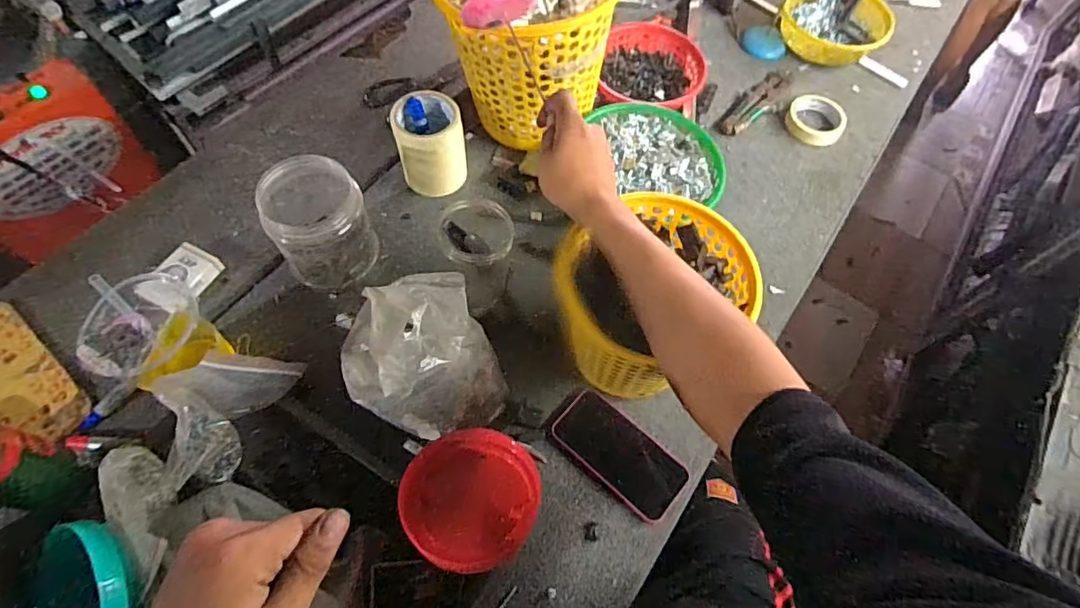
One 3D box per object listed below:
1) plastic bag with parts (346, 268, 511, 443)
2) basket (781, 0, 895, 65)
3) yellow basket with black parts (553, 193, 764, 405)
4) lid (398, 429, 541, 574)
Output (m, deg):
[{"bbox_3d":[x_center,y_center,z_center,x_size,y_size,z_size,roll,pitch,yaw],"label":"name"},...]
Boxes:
[{"bbox_3d":[-0.125,0.064,0.587,0.154,0.143,0.153,-29,67,-17],"label":"plastic bag with parts"},{"bbox_3d":[0.540,-0.523,1.014,0.199,0.062,0.161,41,68,17],"label":"basket"},{"bbox_3d":[0.116,-0.012,0.628,0.192,0.154,0.183,1,62,-2],"label":"yellow basket with black parts"},{"bbox_3d":[-0.070,0.193,0.554,0.134,0.031,0.134,9,46,-9],"label":"lid"}]

